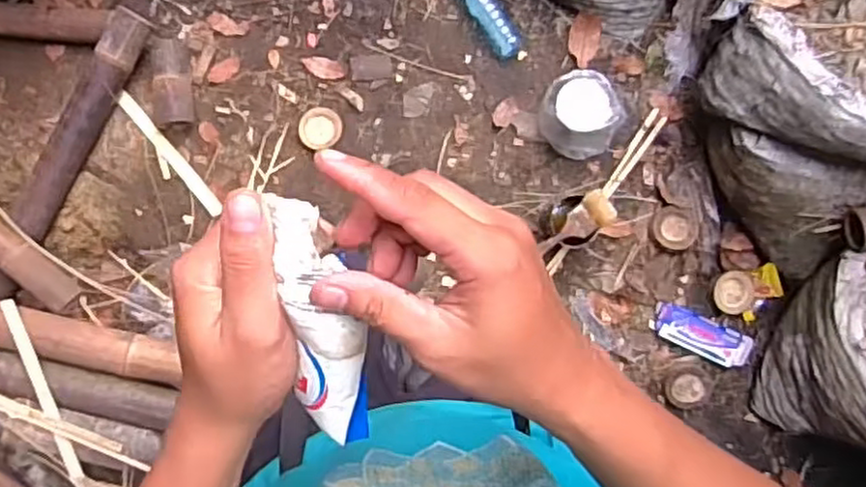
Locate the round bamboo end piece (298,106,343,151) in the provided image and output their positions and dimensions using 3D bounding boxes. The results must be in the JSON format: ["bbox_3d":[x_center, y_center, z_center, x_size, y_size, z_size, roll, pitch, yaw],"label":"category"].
[{"bbox_3d":[-0.232,-0.239,1.474,0.087,0.030,0.093,0,85,-4],"label":"round bamboo end piece"}]

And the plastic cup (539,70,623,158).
[{"bbox_3d":[0.288,-0.257,1.432,0.144,0.136,0.149,0,85,-4],"label":"plastic cup"}]

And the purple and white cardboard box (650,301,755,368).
[{"bbox_3d":[0.558,0.192,1.487,0.203,0.023,0.075,24,84,-1],"label":"purple and white cardboard box"}]

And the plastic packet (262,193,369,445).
[{"bbox_3d":[-0.053,0.046,0.350,0.037,0.025,0.142,-11,121,-5],"label":"plastic packet"}]

